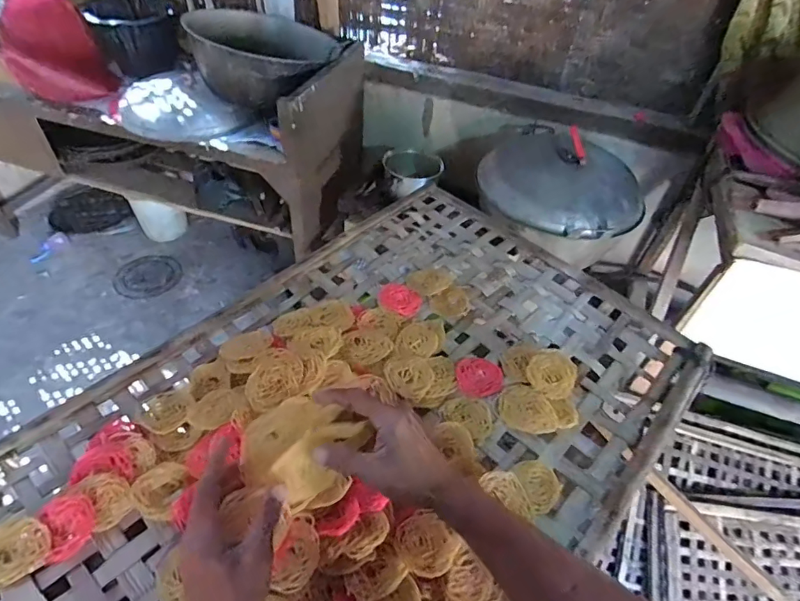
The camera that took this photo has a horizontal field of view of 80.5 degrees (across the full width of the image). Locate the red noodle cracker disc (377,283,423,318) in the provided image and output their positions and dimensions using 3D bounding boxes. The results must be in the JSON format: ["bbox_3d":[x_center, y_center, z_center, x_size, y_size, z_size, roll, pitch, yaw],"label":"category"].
[{"bbox_3d":[0.000,-0.003,0.793,0.077,0.008,0.057,24,49,16],"label":"red noodle cracker disc"}]

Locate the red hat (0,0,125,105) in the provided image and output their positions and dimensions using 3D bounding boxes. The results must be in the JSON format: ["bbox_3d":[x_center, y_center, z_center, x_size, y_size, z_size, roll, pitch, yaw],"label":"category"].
[{"bbox_3d":[-1.068,-0.780,1.467,0.274,0.270,0.201,-23,53,-24],"label":"red hat"}]

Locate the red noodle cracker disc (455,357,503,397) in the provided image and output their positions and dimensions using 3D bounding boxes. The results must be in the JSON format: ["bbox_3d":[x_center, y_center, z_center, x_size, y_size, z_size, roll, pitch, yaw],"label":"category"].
[{"bbox_3d":[0.118,0.113,0.698,0.067,0.010,0.062,3,47,-3],"label":"red noodle cracker disc"}]

